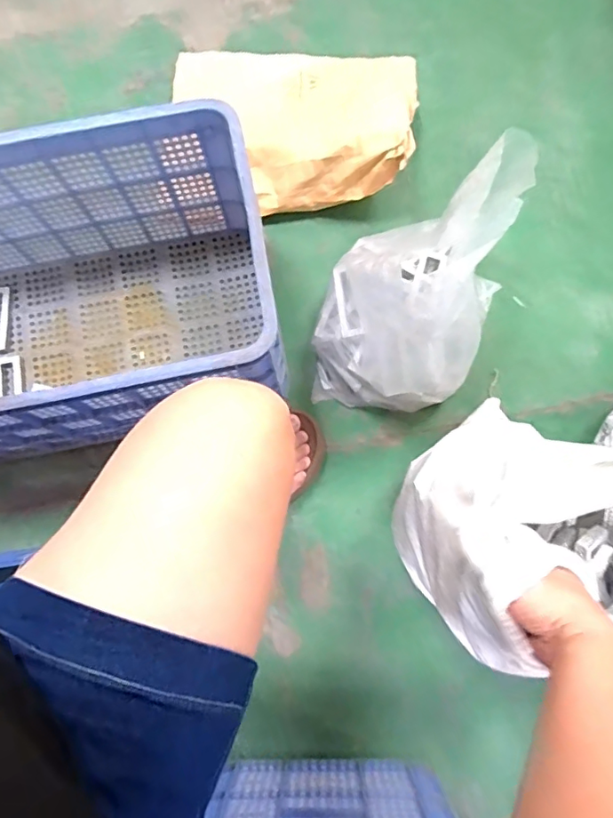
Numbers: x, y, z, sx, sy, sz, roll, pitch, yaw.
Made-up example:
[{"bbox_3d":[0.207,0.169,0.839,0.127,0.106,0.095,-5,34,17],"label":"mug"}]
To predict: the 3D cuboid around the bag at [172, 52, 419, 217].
[{"bbox_3d":[-0.027,-0.527,0.926,0.438,0.127,0.338,-1,78,1],"label":"bag"}]

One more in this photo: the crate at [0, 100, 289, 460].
[{"bbox_3d":[-0.316,-0.153,0.754,0.523,0.289,0.334,-12,78,-2],"label":"crate"}]

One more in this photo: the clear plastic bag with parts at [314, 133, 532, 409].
[{"bbox_3d":[0.148,-0.194,0.744,0.237,0.303,0.349,13,78,4],"label":"clear plastic bag with parts"}]

